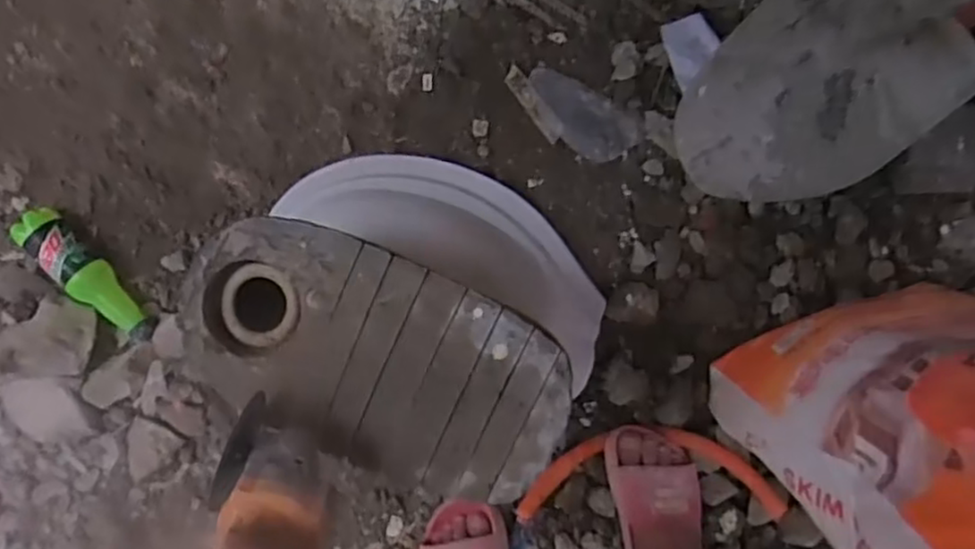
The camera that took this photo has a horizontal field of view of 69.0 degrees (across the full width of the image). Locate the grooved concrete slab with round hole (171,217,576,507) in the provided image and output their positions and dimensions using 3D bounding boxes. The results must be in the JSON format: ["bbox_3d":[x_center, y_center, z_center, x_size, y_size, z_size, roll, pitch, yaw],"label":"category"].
[{"bbox_3d":[-0.093,0.070,0.583,0.315,0.026,0.168,24,94,0],"label":"grooved concrete slab with round hole"}]

